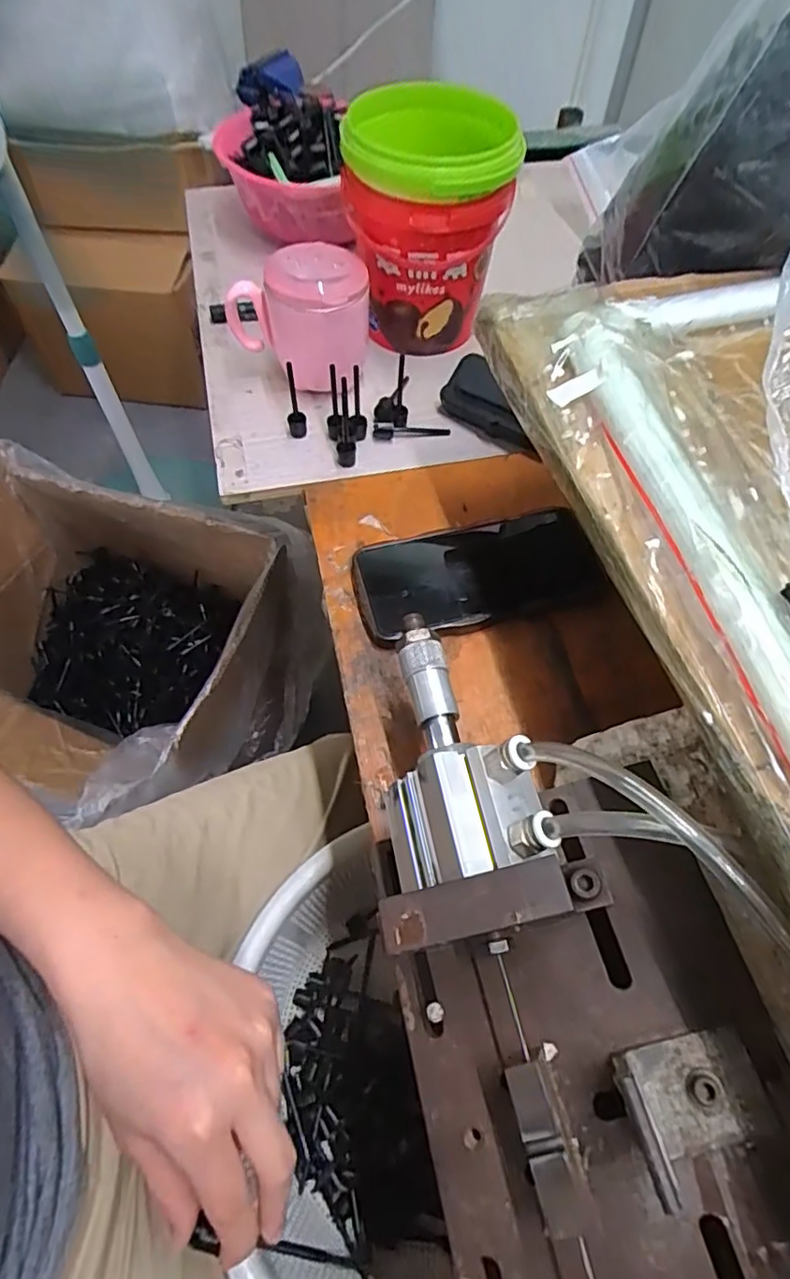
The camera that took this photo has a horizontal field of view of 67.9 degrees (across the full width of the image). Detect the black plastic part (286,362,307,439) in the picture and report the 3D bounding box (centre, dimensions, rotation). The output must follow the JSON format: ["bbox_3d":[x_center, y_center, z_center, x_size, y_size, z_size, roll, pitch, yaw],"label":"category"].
[{"bbox_3d":[-0.080,-0.191,0.466,0.014,0.070,0.016,-9,61,-7],"label":"black plastic part"}]

